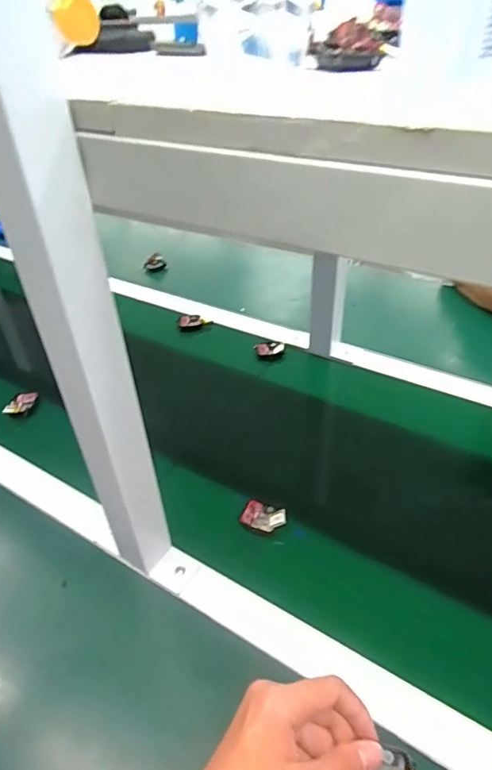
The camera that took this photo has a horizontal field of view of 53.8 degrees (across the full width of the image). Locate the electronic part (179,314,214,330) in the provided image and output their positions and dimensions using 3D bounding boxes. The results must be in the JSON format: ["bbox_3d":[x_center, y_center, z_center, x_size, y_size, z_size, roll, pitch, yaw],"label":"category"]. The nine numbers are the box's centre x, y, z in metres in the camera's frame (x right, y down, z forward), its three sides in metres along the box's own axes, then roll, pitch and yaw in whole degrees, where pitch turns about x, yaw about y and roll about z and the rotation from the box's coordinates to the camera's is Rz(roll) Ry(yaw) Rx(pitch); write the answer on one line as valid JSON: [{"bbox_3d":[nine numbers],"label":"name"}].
[{"bbox_3d":[-0.091,-0.114,0.875,0.061,0.026,0.010,0,39,1],"label":"electronic part"}]

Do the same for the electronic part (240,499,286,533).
[{"bbox_3d":[0.021,0.146,0.540,0.050,0.019,0.033,19,43,23],"label":"electronic part"}]

